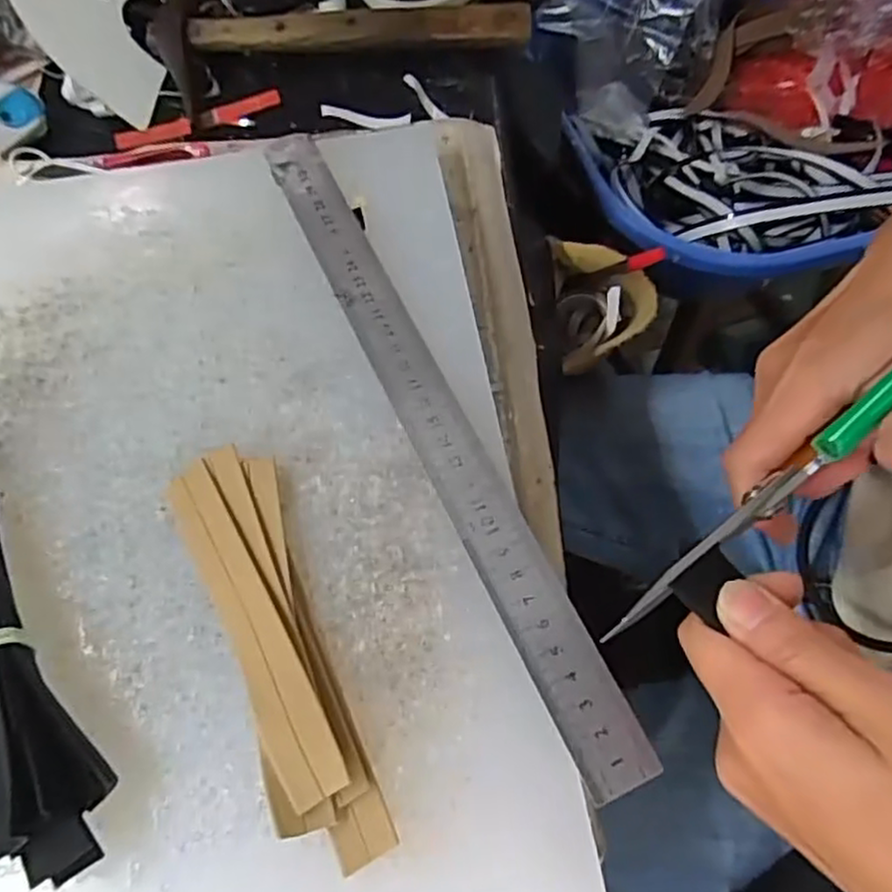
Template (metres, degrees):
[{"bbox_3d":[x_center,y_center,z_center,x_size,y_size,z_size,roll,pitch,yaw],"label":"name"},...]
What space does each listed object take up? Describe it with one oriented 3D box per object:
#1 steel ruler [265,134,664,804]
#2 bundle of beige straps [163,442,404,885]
[{"bbox_3d":[-0.009,-0.019,0.292,0.027,0.005,0.316,-25,66,-9],"label":"steel ruler"},{"bbox_3d":[-0.060,0.066,0.246,0.034,0.018,0.150,-24,66,-9],"label":"bundle of beige straps"}]

